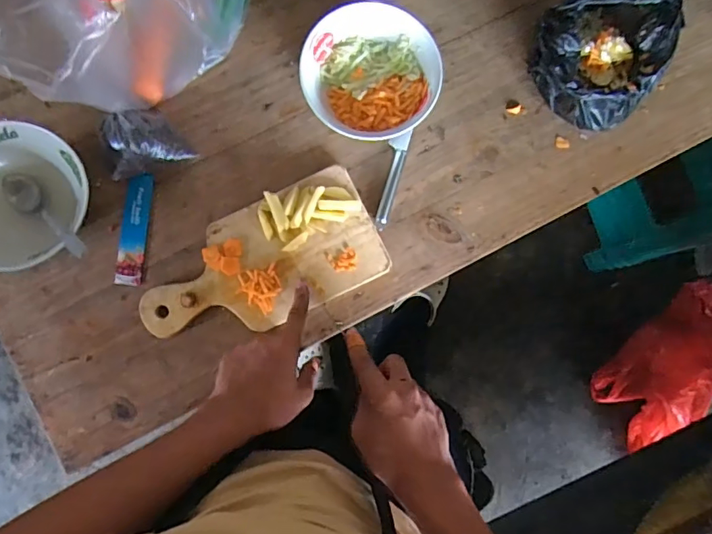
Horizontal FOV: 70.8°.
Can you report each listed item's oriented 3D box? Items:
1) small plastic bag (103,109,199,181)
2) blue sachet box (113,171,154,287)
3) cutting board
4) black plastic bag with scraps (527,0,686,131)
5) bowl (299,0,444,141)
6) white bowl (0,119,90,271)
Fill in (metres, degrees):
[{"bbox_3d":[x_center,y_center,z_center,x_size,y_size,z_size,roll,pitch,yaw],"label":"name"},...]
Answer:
[{"bbox_3d":[-0.247,-0.146,0.575,0.097,0.054,0.066,-20,88,-4],"label":"small plastic bag"},{"bbox_3d":[-0.262,-0.044,0.594,0.030,0.008,0.131,6,86,-3],"label":"blue sachet box"},{"bbox_3d":[-0.111,-0.001,0.581,0.278,0.017,0.137,-26,88,-5],"label":"cutting board"},{"bbox_3d":[0.286,-0.250,0.593,0.152,0.093,0.148,42,85,0],"label":"black plastic bag with scraps"},{"bbox_3d":[0.015,-0.225,0.593,0.151,0.062,0.158,0,86,-3],"label":"bowl"},{"bbox_3d":[-0.371,-0.073,0.561,0.149,0.067,0.157,0,86,-3],"label":"white bowl"}]

